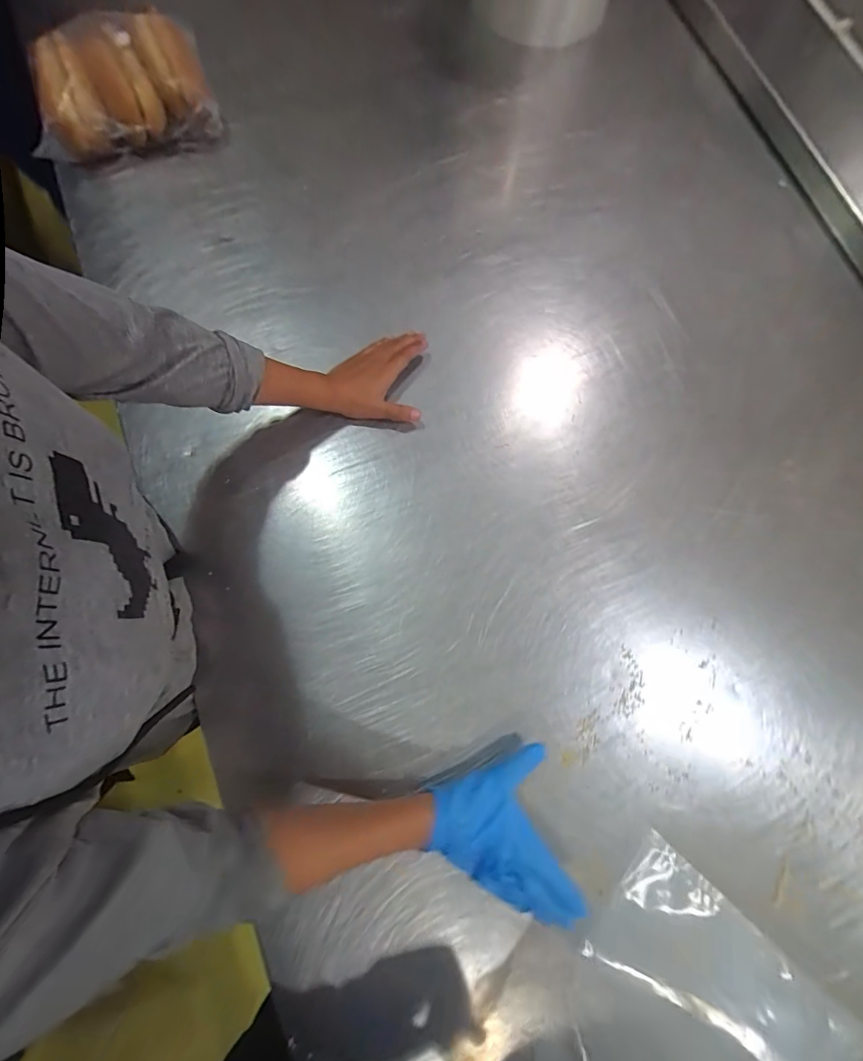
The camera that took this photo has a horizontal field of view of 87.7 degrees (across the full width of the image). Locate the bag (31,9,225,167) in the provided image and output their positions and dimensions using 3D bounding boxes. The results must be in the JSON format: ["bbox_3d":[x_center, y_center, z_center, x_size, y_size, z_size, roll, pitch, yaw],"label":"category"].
[{"bbox_3d":[-0.431,-0.617,0.640,0.228,0.087,0.168,-15,79,-5],"label":"bag"}]

